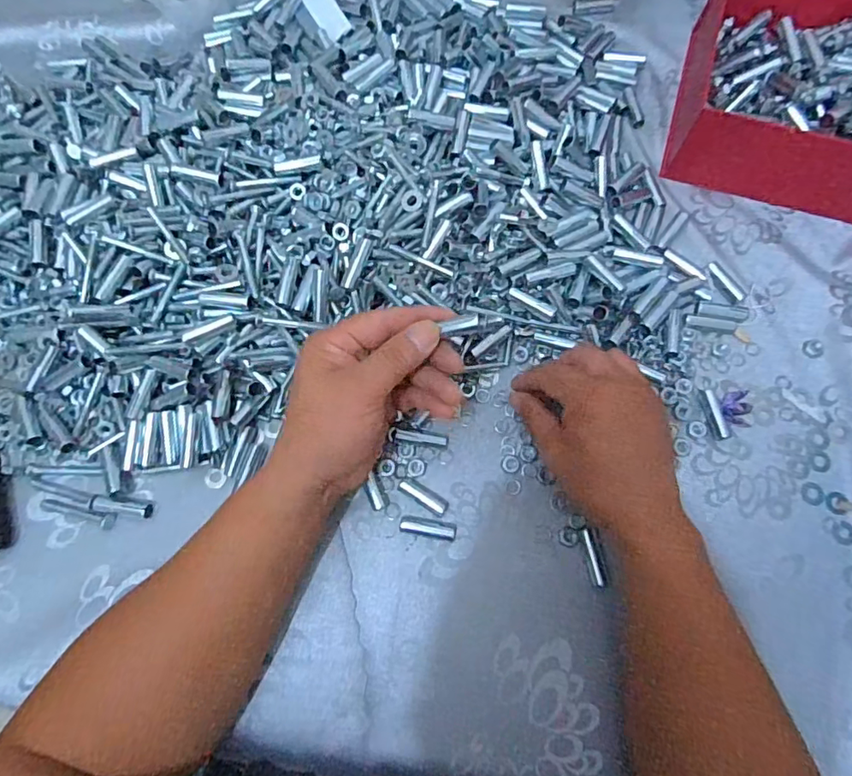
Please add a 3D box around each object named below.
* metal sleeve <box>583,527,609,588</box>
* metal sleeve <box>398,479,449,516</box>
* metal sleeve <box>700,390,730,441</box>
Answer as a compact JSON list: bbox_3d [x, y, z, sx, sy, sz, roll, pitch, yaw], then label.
[{"bbox_3d":[0.118,0.118,0.373,0.009,0.010,0.039,-9,72,-3],"label":"metal sleeve"},{"bbox_3d":[-0.002,0.078,0.388,0.038,0.007,0.013,32,75,10],"label":"metal sleeve"},{"bbox_3d":[0.218,0.021,0.405,0.012,0.008,0.039,-15,73,-4],"label":"metal sleeve"}]

